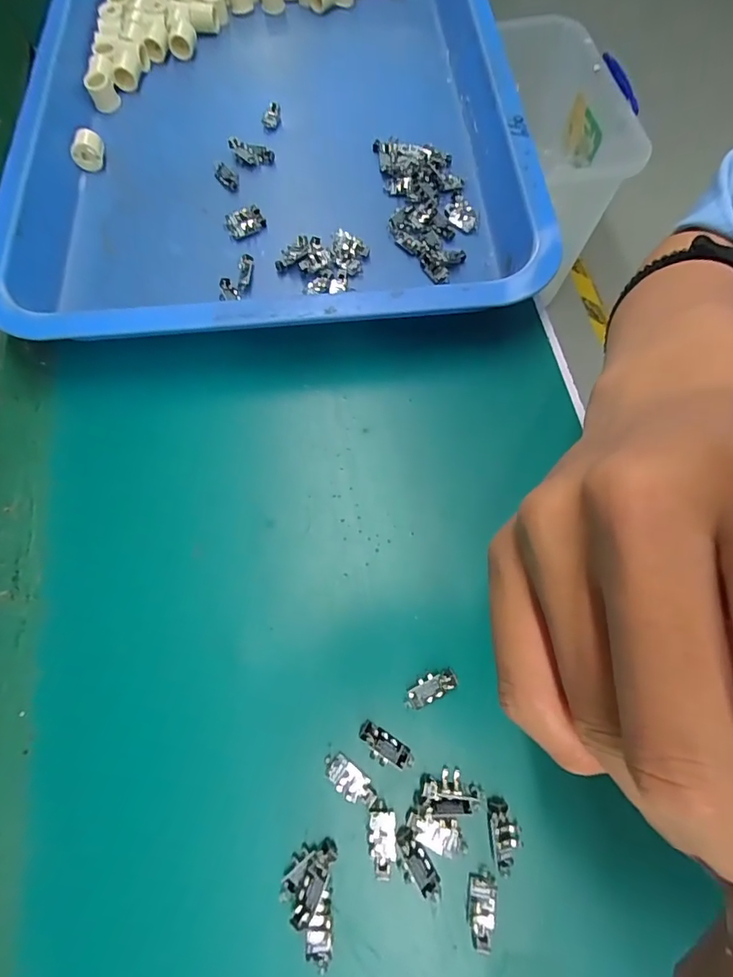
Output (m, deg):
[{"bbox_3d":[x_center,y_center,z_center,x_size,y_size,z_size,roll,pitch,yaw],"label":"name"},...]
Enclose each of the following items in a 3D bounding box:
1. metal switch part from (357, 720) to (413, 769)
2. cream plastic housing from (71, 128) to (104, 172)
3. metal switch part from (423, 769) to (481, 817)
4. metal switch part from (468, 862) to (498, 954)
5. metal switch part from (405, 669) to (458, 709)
[{"bbox_3d":[0.008,0.117,0.223,0.027,0.006,0.012,32,73,13],"label":"metal switch part"},{"bbox_3d":[-0.203,-0.246,0.362,0.019,0.022,0.016,5,69,4],"label":"cream plastic housing"},{"bbox_3d":[0.037,0.132,0.215,0.024,0.008,0.015,-4,69,0],"label":"metal switch part"},{"bbox_3d":[0.048,0.172,0.202,0.011,0.006,0.026,4,69,3],"label":"metal switch part"},{"bbox_3d":[0.030,0.094,0.233,0.026,0.004,0.011,-25,70,-8],"label":"metal switch part"}]

